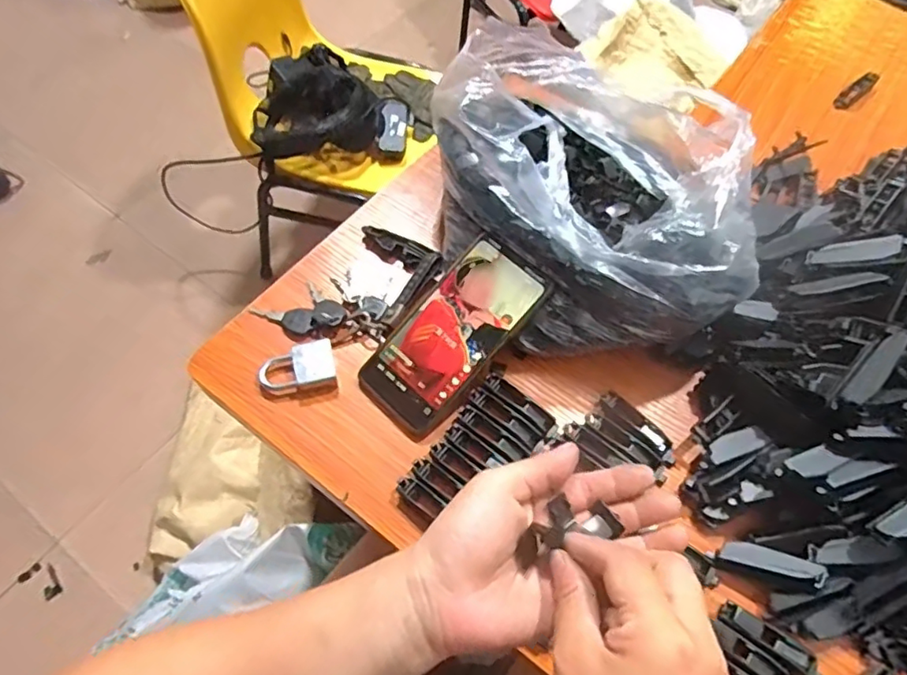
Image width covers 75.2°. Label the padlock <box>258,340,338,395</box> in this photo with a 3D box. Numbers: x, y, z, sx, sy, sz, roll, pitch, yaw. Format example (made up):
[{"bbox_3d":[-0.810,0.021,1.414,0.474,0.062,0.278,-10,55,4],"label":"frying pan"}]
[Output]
[{"bbox_3d":[-0.129,0.027,0.486,0.061,0.021,0.040,-7,61,-8],"label":"padlock"}]

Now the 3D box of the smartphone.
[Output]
[{"bbox_3d":[-0.001,-0.003,0.483,0.078,0.012,0.165,40,88,18],"label":"smartphone"}]

